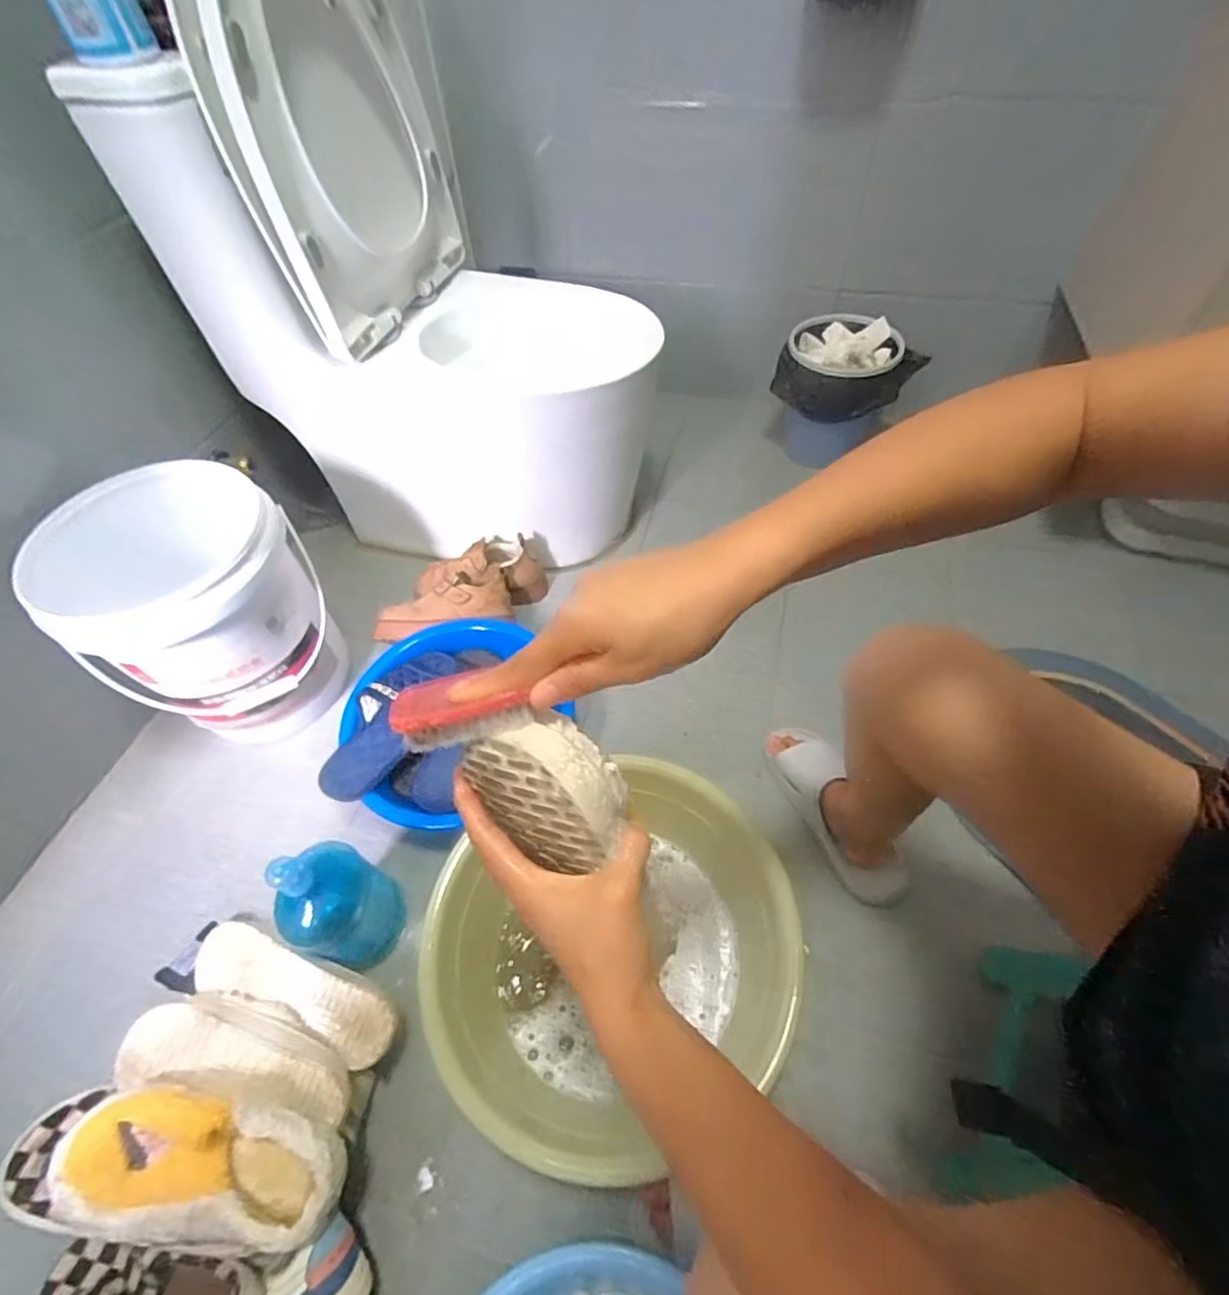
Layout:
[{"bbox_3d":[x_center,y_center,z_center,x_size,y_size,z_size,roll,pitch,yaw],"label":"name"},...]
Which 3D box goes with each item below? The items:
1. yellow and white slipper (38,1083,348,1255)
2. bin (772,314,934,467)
[{"bbox_3d":[-0.390,0.474,0.530,0.270,0.072,0.109,9,54,-3],"label":"yellow and white slipper"},{"bbox_3d":[0.474,-0.551,1.258,0.265,0.249,0.241,7,54,8],"label":"bin"}]

